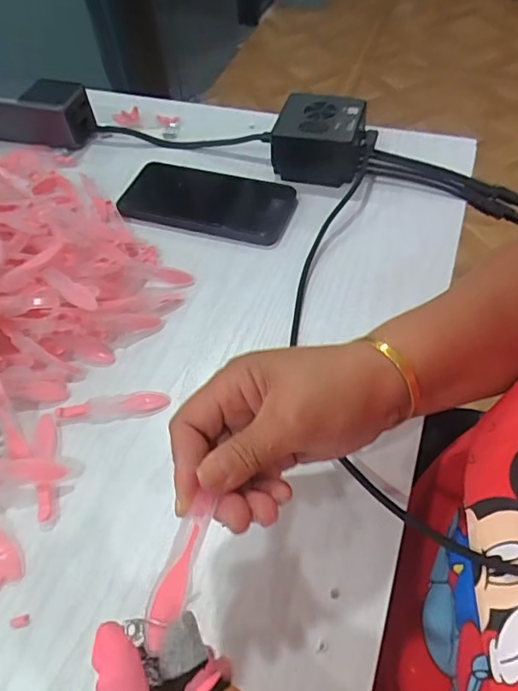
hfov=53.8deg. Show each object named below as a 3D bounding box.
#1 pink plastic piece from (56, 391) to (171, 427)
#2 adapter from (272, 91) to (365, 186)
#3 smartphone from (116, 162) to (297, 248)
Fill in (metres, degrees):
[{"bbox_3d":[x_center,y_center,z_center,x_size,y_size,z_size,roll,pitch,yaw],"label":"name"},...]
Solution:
[{"bbox_3d":[-0.102,0.043,0.357,0.077,0.009,0.018,-10,55,-2],"label":"pink plastic piece"},{"bbox_3d":[0.057,-0.195,0.482,0.079,0.045,0.069,7,56,10],"label":"adapter"},{"bbox_3d":[-0.049,-0.134,0.470,0.158,0.006,0.079,14,58,14],"label":"smartphone"}]

